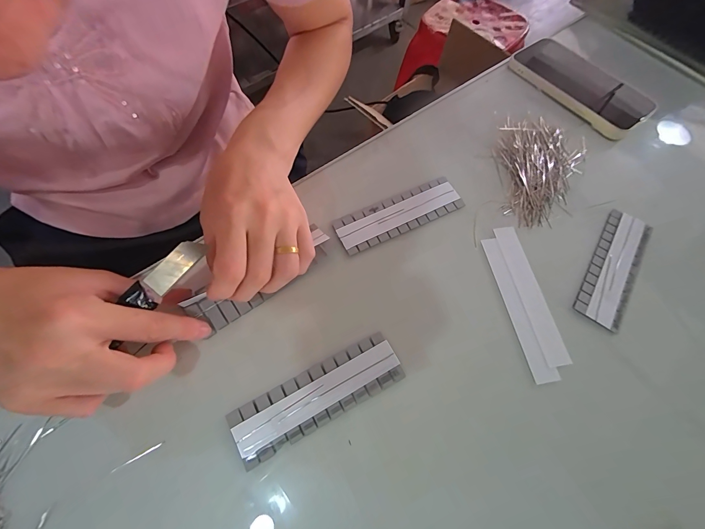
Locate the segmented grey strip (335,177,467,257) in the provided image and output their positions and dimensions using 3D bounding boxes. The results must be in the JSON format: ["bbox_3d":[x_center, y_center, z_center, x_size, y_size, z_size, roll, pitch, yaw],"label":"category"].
[{"bbox_3d":[0.044,-0.048,0.301,0.123,0.004,0.037,-25,69,-14],"label":"segmented grey strip"}]

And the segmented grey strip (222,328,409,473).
[{"bbox_3d":[-0.024,0.094,0.234,0.123,0.004,0.038,-26,69,-14],"label":"segmented grey strip"}]

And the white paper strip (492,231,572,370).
[{"bbox_3d":[0.151,0.022,0.277,0.021,0.004,0.123,-8,66,-7],"label":"white paper strip"}]

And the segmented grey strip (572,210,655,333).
[{"bbox_3d":[0.236,0.000,0.291,0.039,0.005,0.123,35,68,13],"label":"segmented grey strip"}]

